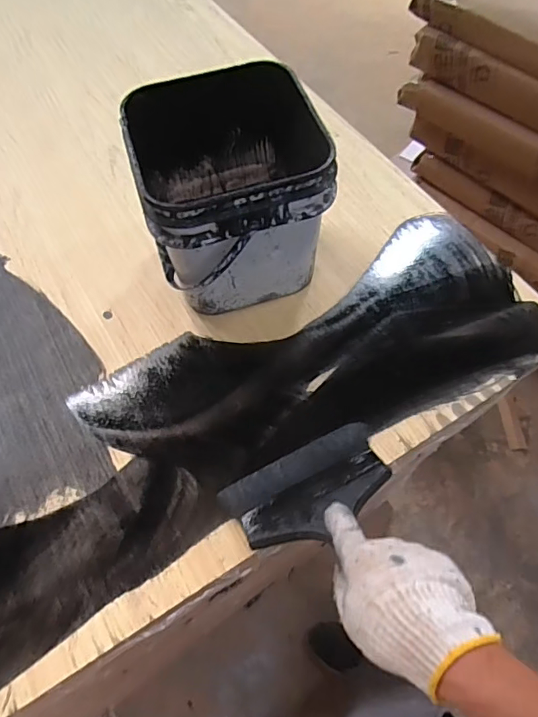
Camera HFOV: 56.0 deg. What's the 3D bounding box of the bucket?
[{"bbox_3d":[-0.037,-0.192,0.619,0.207,0.194,0.208,-1,61,3],"label":"bucket"}]

